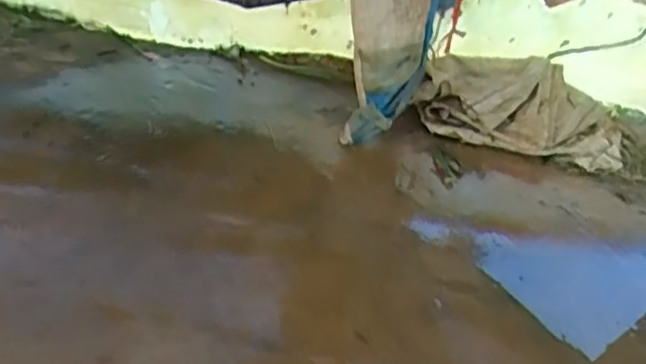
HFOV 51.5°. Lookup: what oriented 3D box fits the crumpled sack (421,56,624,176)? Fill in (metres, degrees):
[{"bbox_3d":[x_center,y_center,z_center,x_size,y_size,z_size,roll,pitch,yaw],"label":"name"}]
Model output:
[{"bbox_3d":[0.389,-0.134,1.296,0.401,0.133,0.172,9,37,0],"label":"crumpled sack"}]

